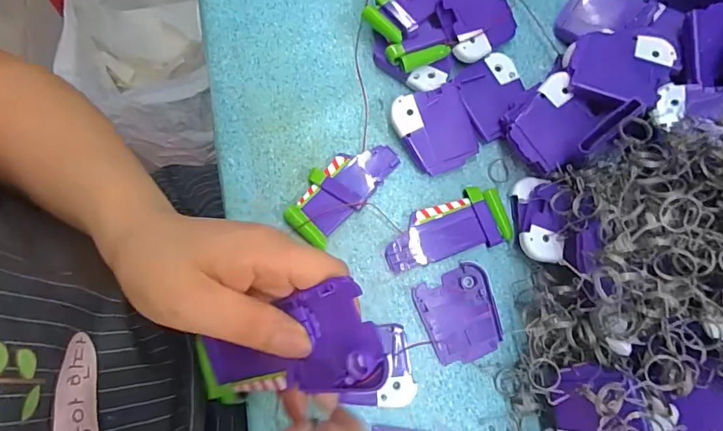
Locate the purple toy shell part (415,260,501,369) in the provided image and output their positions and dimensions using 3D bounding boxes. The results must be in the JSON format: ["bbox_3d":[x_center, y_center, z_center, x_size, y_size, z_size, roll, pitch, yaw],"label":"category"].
[{"bbox_3d":[0.069,0.069,0.307,0.052,0.005,0.060,-21,79,-3],"label":"purple toy shell part"}]

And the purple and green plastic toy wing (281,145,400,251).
[{"bbox_3d":[-0.014,-0.021,0.322,0.040,0.012,0.088,43,82,8],"label":"purple and green plastic toy wing"}]

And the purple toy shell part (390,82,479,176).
[{"bbox_3d":[0.053,-0.061,0.326,0.051,0.013,0.060,-19,93,0],"label":"purple toy shell part"}]

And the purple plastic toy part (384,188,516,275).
[{"bbox_3d":[0.059,0.010,0.316,0.089,0.010,0.040,-16,79,-2],"label":"purple plastic toy part"}]

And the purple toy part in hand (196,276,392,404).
[{"bbox_3d":[-0.040,0.070,0.227,0.118,0.013,0.049,-23,77,30],"label":"purple toy part in hand"}]

